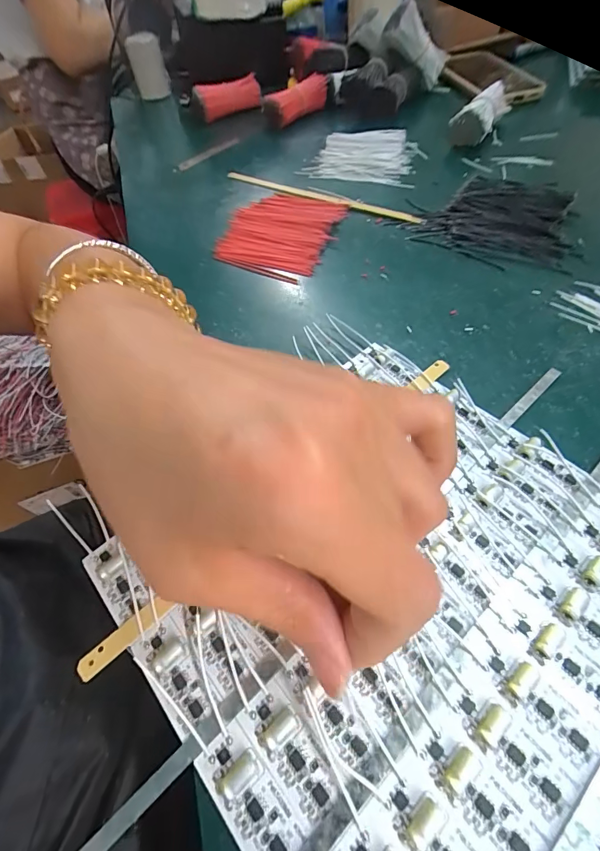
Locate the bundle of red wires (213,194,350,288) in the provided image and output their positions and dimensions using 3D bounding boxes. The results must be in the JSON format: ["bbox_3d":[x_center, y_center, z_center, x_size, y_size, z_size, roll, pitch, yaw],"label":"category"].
[{"bbox_3d":[-0.018,-0.161,0.319,0.090,0.007,0.106,13,57,14],"label":"bundle of red wires"}]

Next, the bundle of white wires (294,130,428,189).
[{"bbox_3d":[0.060,-0.253,0.367,0.102,0.022,0.069,16,58,16],"label":"bundle of white wires"}]

